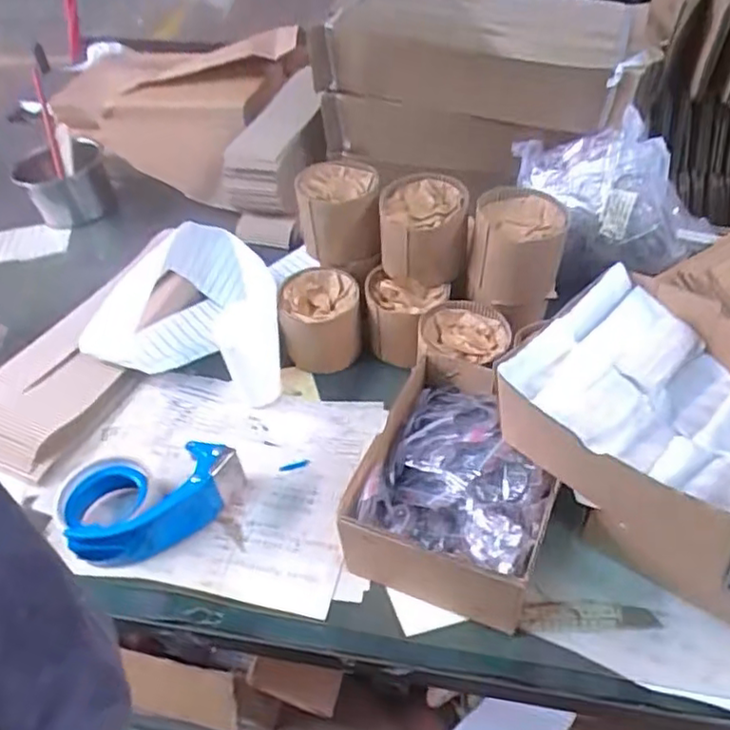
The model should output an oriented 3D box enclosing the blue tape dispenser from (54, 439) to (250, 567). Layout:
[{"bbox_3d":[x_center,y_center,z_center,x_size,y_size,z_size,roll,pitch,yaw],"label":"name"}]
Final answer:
[{"bbox_3d":[-0.193,0.129,0.582,0.162,0.067,0.087,-9,48,-4],"label":"blue tape dispenser"}]

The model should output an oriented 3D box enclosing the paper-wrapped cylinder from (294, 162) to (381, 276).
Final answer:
[{"bbox_3d":[-0.030,-0.174,0.738,0.094,0.085,0.103,-2,48,3],"label":"paper-wrapped cylinder"}]

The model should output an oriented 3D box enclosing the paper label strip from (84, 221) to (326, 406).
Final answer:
[{"bbox_3d":[-0.188,-0.065,0.755,0.228,0.090,0.195,10,50,14],"label":"paper label strip"}]

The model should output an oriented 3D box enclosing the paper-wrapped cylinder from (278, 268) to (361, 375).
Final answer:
[{"bbox_3d":[-0.047,-0.052,0.730,0.091,0.084,0.088,1,48,6],"label":"paper-wrapped cylinder"}]

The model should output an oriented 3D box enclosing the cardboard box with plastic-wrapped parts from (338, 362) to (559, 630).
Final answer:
[{"bbox_3d":[0.085,0.098,0.558,0.155,0.079,0.200,16,51,18],"label":"cardboard box with plastic-wrapped parts"}]

